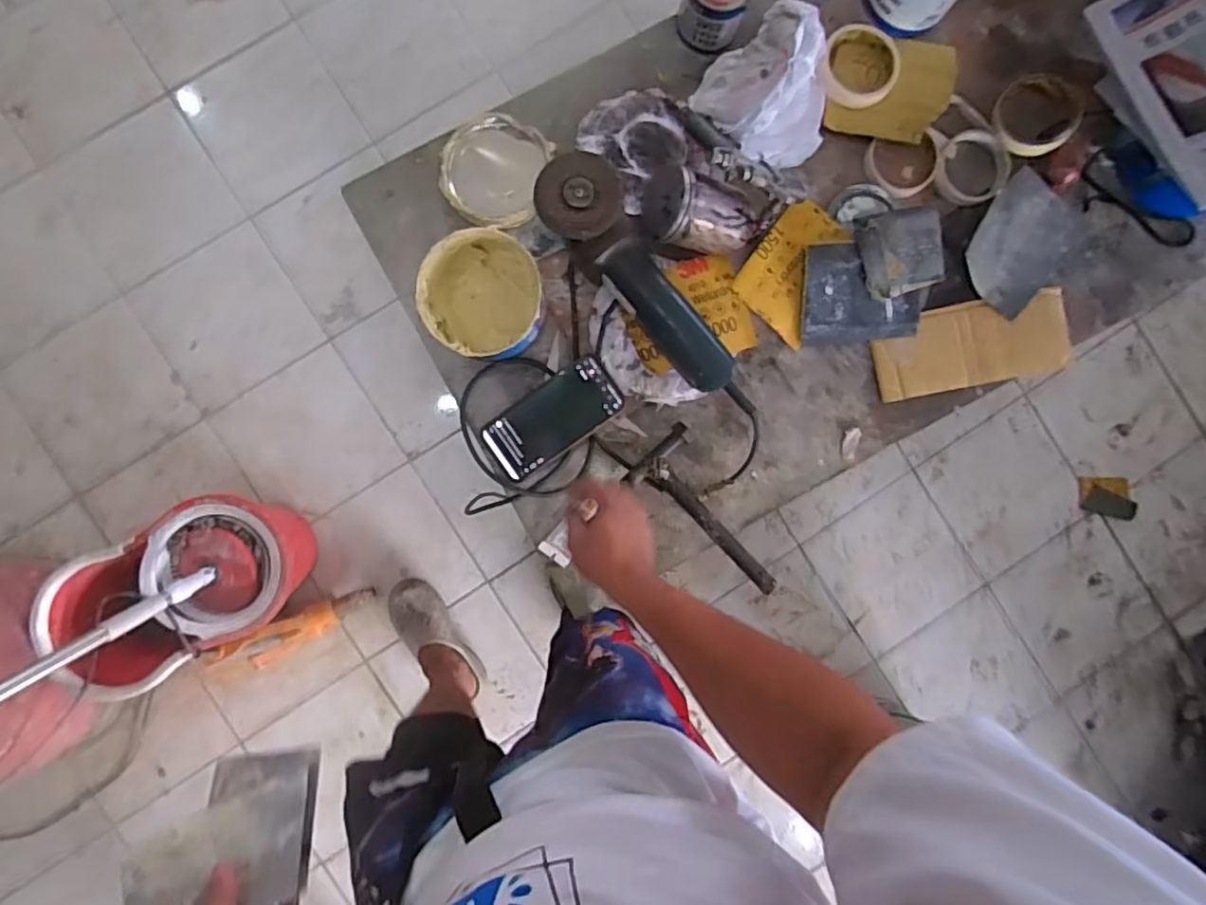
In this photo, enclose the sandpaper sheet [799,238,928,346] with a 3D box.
[{"bbox_3d":[0.303,-0.183,0.736,0.142,0.012,0.110,-5,112,-6],"label":"sandpaper sheet"}]

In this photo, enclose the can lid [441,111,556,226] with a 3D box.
[{"bbox_3d":[-0.125,-0.321,0.723,0.113,0.012,0.125,18,88,-3],"label":"can lid"}]

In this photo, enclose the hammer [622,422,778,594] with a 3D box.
[{"bbox_3d":[0.127,0.070,0.727,0.208,0.034,0.095,45,87,-2],"label":"hammer"}]

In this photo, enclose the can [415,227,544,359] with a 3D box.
[{"bbox_3d":[-0.131,-0.167,0.698,0.128,0.078,0.130,0,89,-3],"label":"can"}]

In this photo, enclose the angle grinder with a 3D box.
[{"bbox_3d":[0.041,-0.190,0.684,0.086,0.080,0.284,-43,91,-3],"label":"angle grinder"}]

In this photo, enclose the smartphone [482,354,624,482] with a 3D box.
[{"bbox_3d":[-0.056,-0.039,0.722,0.160,0.010,0.075,-35,91,-3],"label":"smartphone"}]

